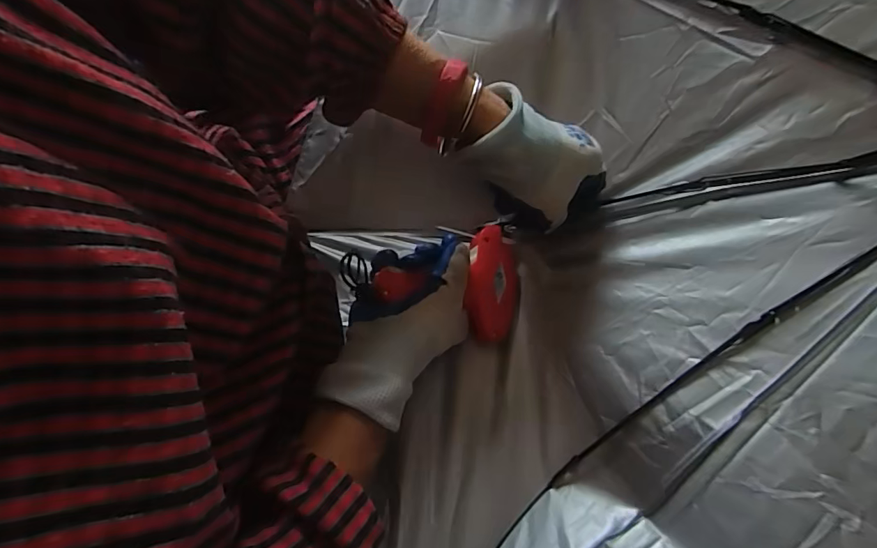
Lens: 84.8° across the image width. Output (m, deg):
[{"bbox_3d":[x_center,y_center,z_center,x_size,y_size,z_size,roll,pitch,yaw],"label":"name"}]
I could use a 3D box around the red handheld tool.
[{"bbox_3d":[0.046,0.007,0.403,0.041,0.021,0.095,4,71,-1],"label":"red handheld tool"}]

